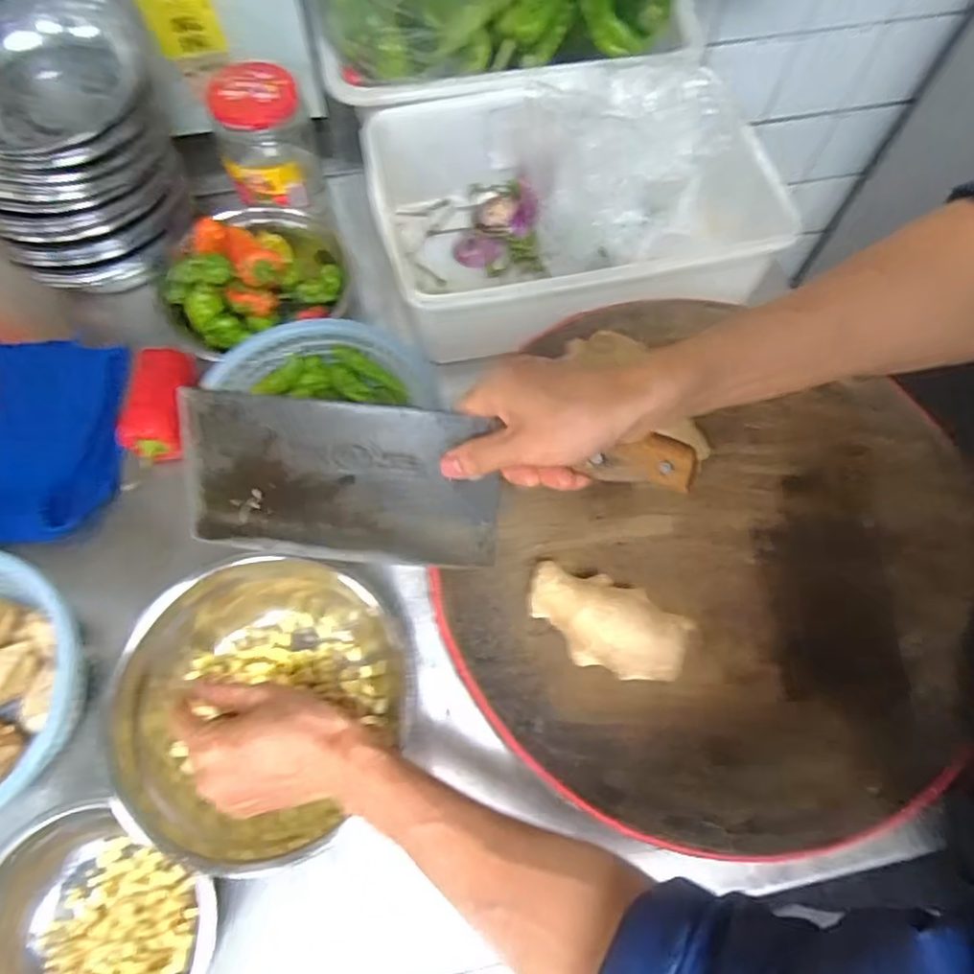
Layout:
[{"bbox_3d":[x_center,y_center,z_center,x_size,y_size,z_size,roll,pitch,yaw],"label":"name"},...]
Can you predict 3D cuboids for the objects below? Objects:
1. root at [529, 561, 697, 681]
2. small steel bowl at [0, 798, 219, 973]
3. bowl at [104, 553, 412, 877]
[{"bbox_3d":[0.081,0.095,0.450,0.110,0.043,0.061,20,67,8],"label":"root"},{"bbox_3d":[-0.265,0.300,0.428,0.148,0.063,0.138,0,66,-1],"label":"small steel bowl"},{"bbox_3d":[-0.169,0.160,0.501,0.202,0.080,0.214,0,66,-1],"label":"bowl"}]

